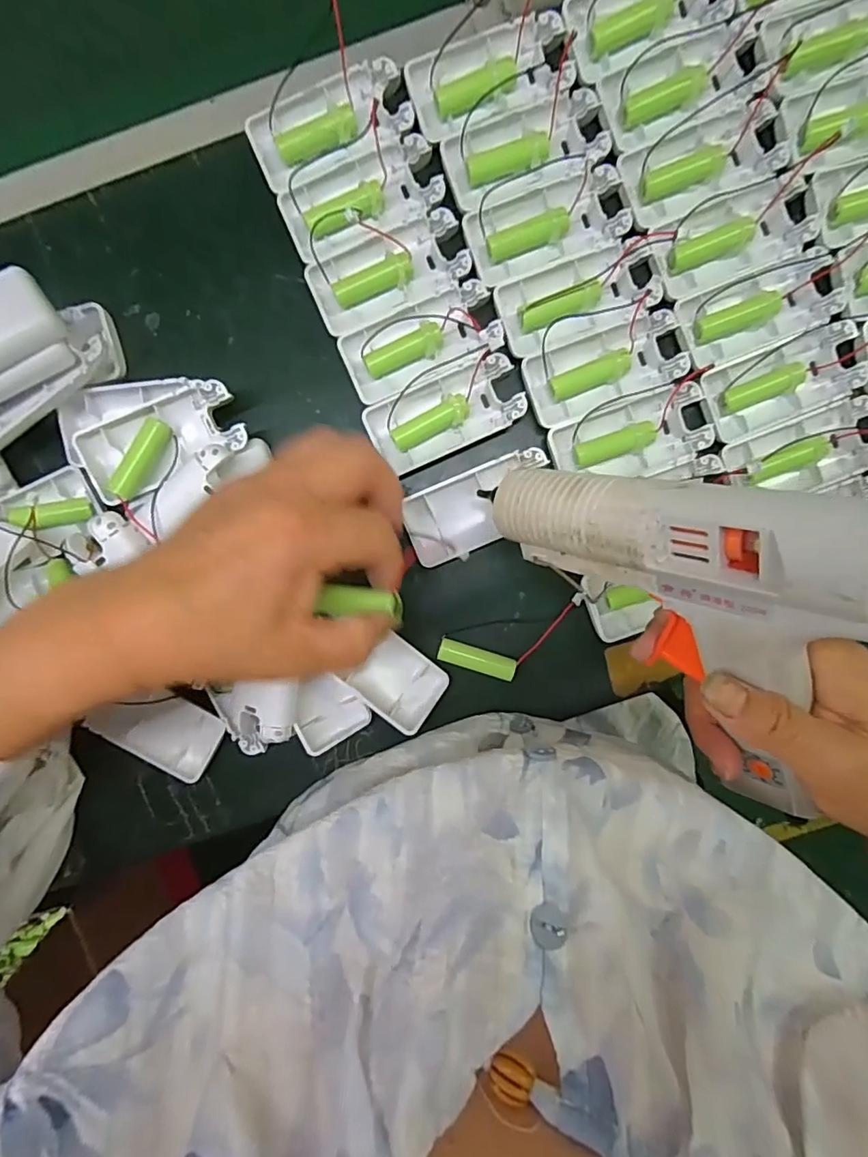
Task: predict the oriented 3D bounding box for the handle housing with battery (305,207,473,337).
[{"bbox_3d":[-0.026,-0.183,0.325,0.092,0.015,0.044,-23,93,2],"label":"handle housing with battery"}]

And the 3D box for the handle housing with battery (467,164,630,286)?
[{"bbox_3d":[0.067,-0.209,0.320,0.090,0.014,0.047,-18,93,2],"label":"handle housing with battery"}]

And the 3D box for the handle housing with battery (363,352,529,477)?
[{"bbox_3d":[0.008,-0.101,0.331,0.091,0.017,0.044,-24,93,2],"label":"handle housing with battery"}]

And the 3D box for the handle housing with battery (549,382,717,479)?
[{"bbox_3d":[0.119,-0.084,0.328,0.091,0.016,0.044,-20,93,2],"label":"handle housing with battery"}]

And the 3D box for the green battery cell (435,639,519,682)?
[{"bbox_3d":[0.027,0.051,0.338,0.049,0.009,0.014,18,93,0],"label":"green battery cell"}]

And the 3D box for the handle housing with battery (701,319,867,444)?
[{"bbox_3d":[0.213,-0.121,0.327,0.093,0.020,0.045,-23,93,2],"label":"handle housing with battery"}]

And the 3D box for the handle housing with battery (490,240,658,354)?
[{"bbox_3d":[0.087,-0.168,0.322,0.093,0.017,0.045,-21,93,2],"label":"handle housing with battery"}]

